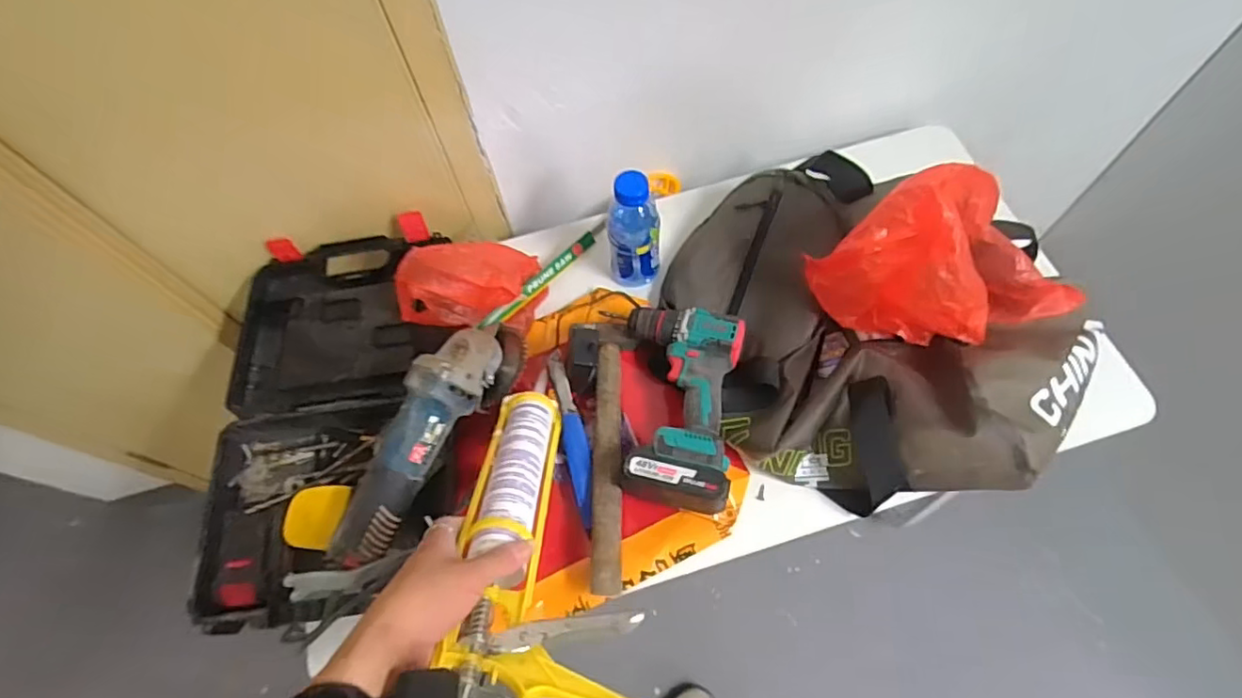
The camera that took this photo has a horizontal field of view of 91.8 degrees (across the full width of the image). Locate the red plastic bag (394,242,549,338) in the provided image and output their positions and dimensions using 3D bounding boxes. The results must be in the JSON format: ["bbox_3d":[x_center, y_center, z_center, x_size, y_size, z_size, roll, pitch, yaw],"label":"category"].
[{"bbox_3d":[-0.185,-0.085,0.749,0.159,0.116,0.108,3,64,4],"label":"red plastic bag"}]

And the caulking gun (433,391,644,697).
[{"bbox_3d":[-0.061,0.161,0.496,0.128,0.055,0.387,-7,36,-1],"label":"caulking gun"}]

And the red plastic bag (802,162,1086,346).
[{"bbox_3d":[0.337,-0.085,0.614,0.237,0.163,0.131,-13,64,-4],"label":"red plastic bag"}]

